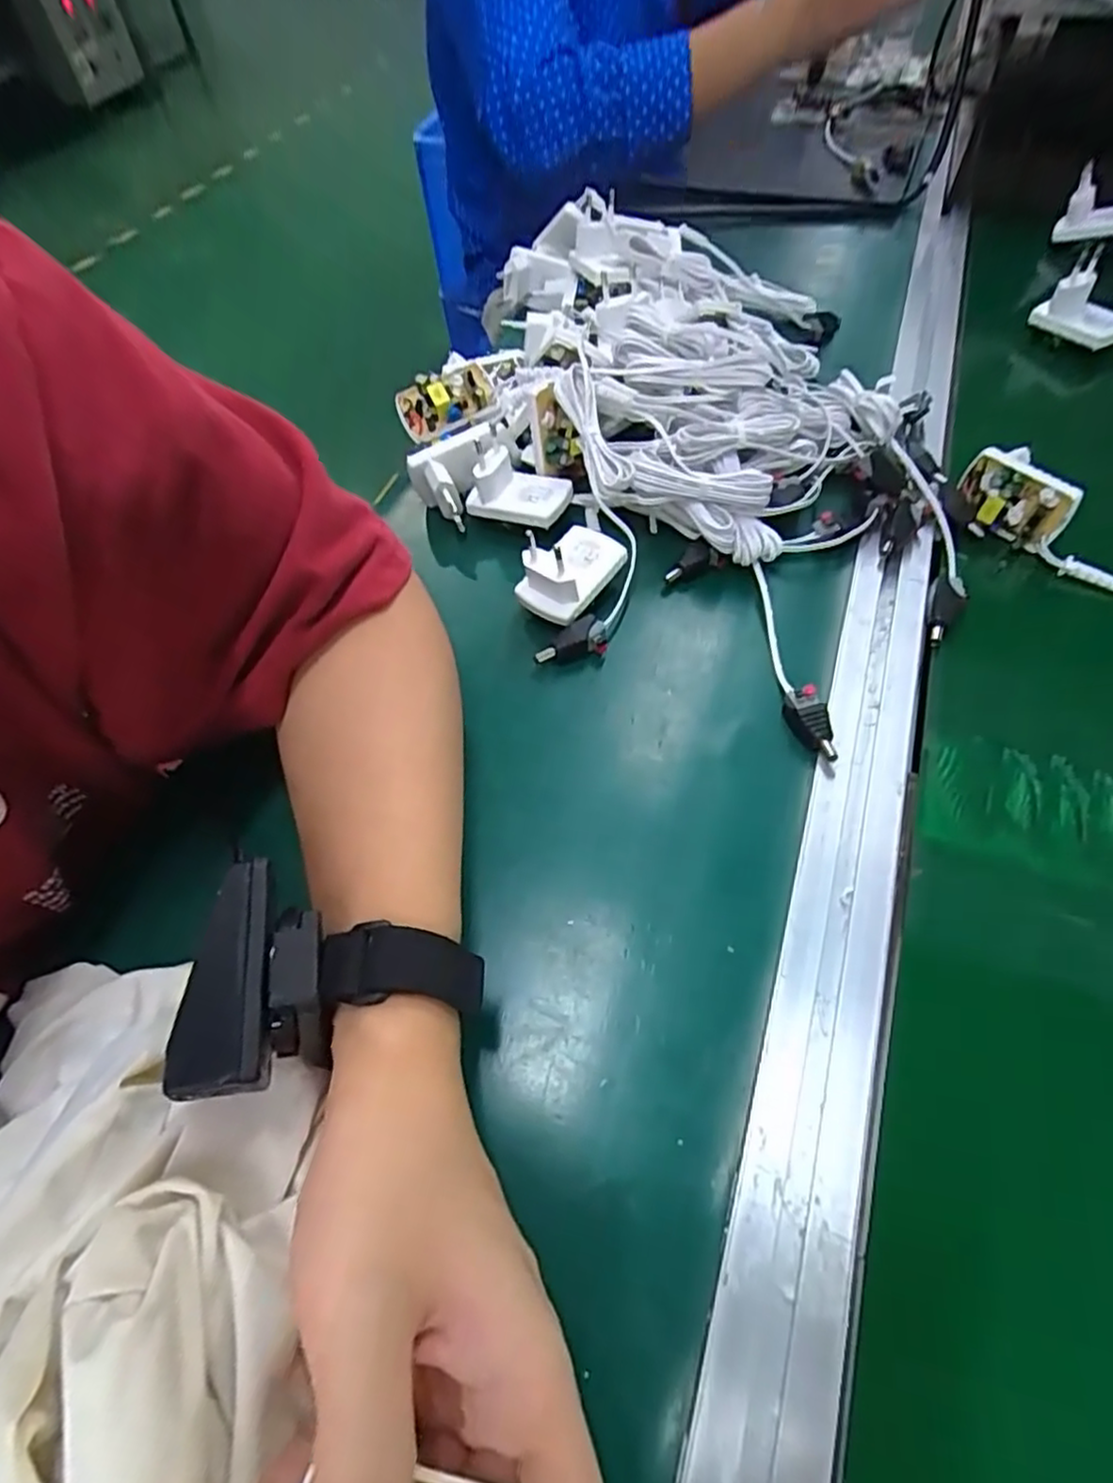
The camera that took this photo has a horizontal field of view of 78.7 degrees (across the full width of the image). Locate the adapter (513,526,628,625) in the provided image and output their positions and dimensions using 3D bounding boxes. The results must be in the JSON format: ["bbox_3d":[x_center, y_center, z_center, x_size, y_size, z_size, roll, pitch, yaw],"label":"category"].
[{"bbox_3d":[0.009,-0.095,0.374,0.039,0.041,0.059,33,65,22],"label":"adapter"}]

